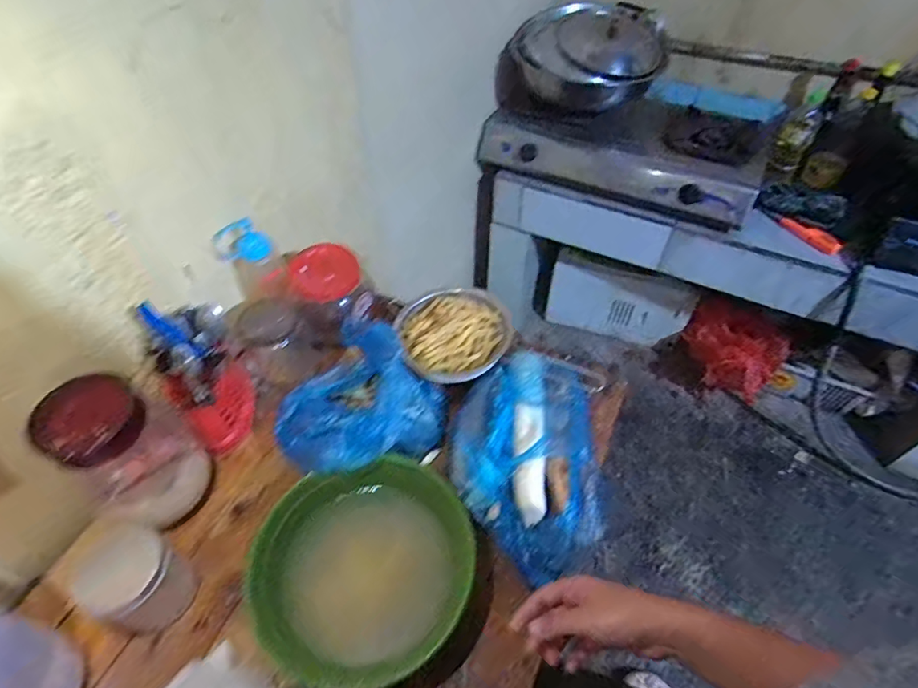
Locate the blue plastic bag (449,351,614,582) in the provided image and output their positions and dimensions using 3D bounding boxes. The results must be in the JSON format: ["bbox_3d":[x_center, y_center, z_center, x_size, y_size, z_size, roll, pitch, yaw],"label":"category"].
[{"bbox_3d":[0.097,0.144,0.675,0.204,0.080,0.242,-30,57,-22],"label":"blue plastic bag"}]

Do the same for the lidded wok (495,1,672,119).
[{"bbox_3d":[0.343,-0.806,1.418,0.388,0.198,0.405,20,54,16],"label":"lidded wok"}]

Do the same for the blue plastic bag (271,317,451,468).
[{"bbox_3d":[-0.152,0.065,0.696,0.196,0.101,0.216,-24,55,-18],"label":"blue plastic bag"}]

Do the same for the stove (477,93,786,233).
[{"bbox_3d":[0.456,-0.561,1.445,0.729,0.179,0.341,22,54,17],"label":"stove"}]

